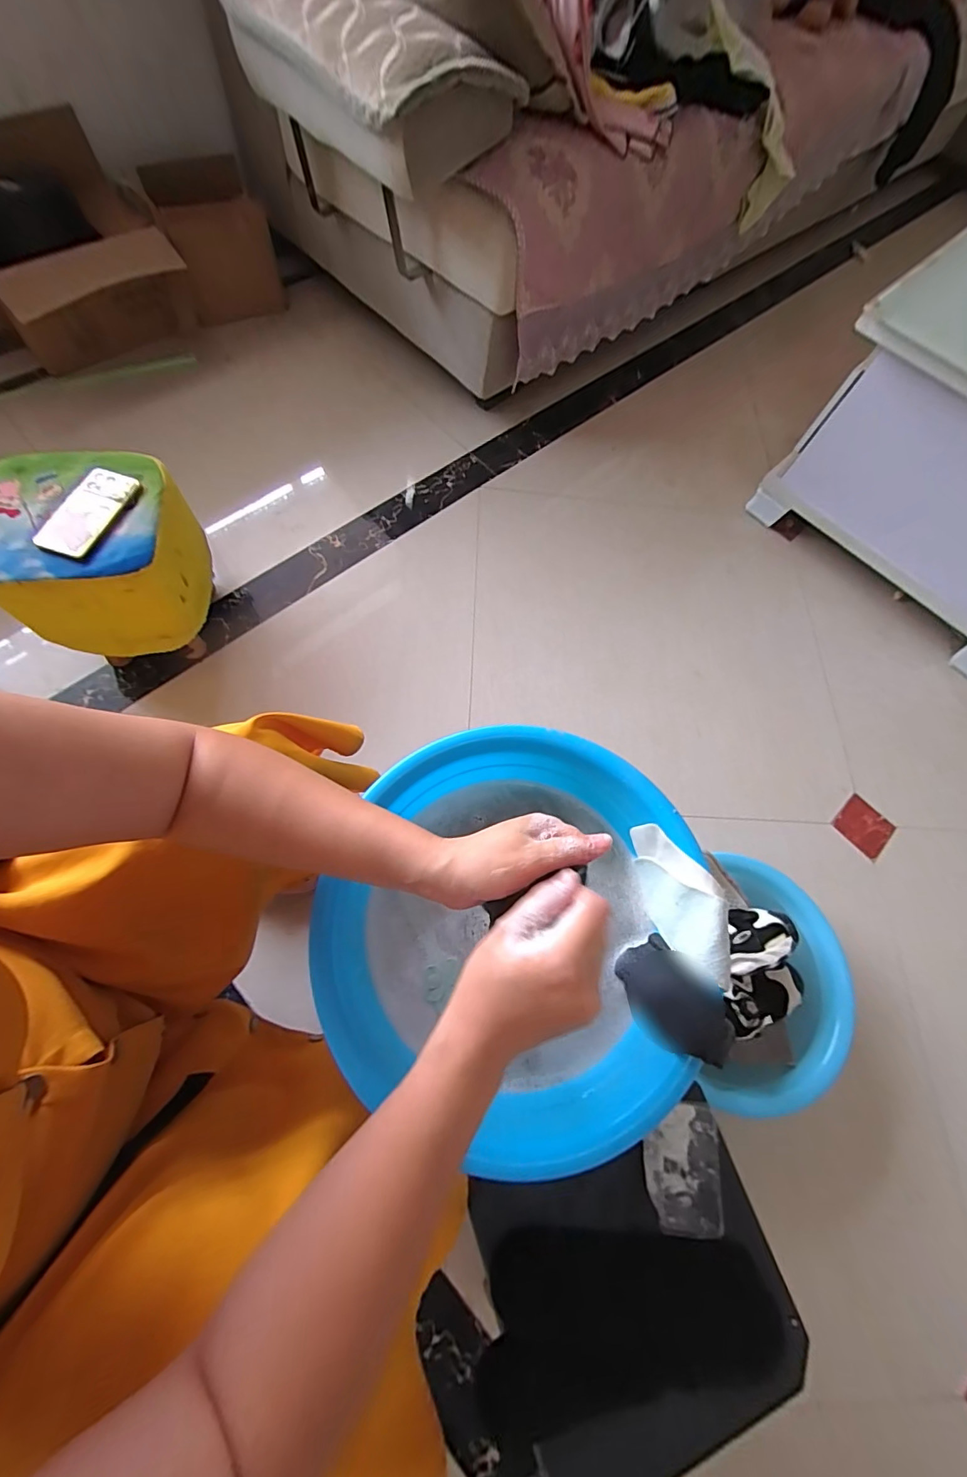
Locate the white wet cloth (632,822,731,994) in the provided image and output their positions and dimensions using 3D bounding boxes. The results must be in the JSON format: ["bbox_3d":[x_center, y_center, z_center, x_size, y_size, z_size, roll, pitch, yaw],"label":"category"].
[{"bbox_3d":[0.192,0.159,0.463,0.023,0.079,0.151,3,39,-27],"label":"white wet cloth"}]

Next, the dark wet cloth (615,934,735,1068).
[{"bbox_3d":[0.173,0.235,0.432,0.016,0.117,0.066,42,86,-27],"label":"dark wet cloth"}]

